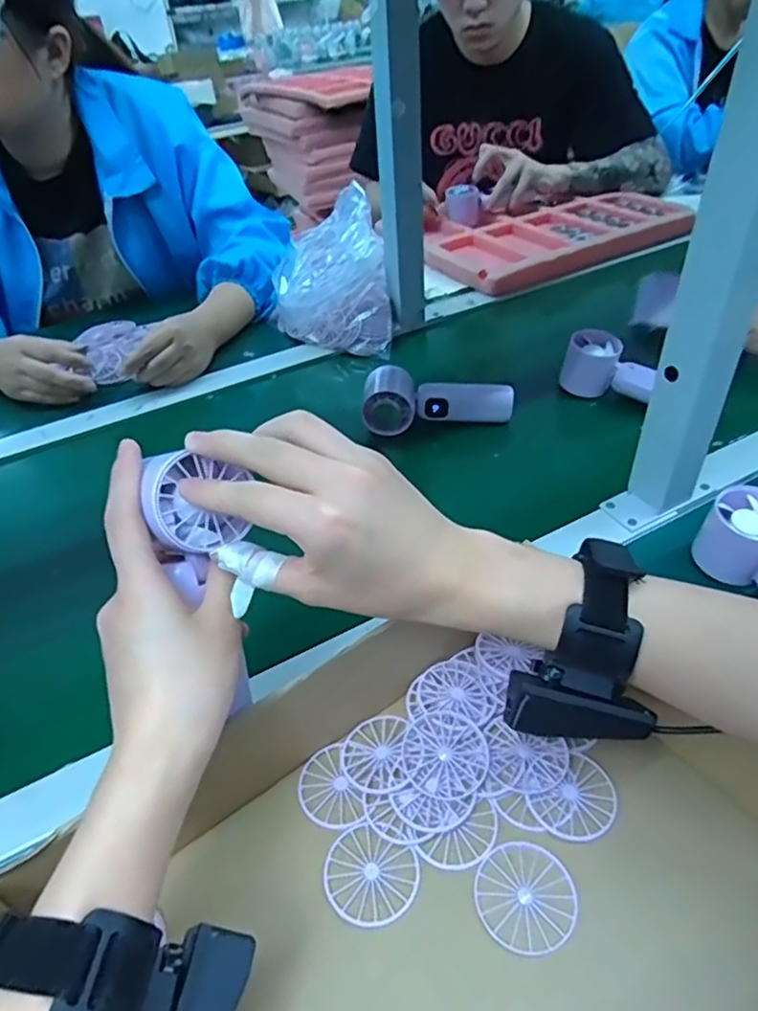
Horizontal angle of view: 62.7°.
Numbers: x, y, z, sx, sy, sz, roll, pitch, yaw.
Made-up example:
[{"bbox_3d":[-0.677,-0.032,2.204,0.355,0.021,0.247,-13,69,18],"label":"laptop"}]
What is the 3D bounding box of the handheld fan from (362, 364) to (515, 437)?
[{"bbox_3d":[0.062,-0.112,0.660,0.153,0.048,0.053,1,42,7],"label":"handheld fan"}]

